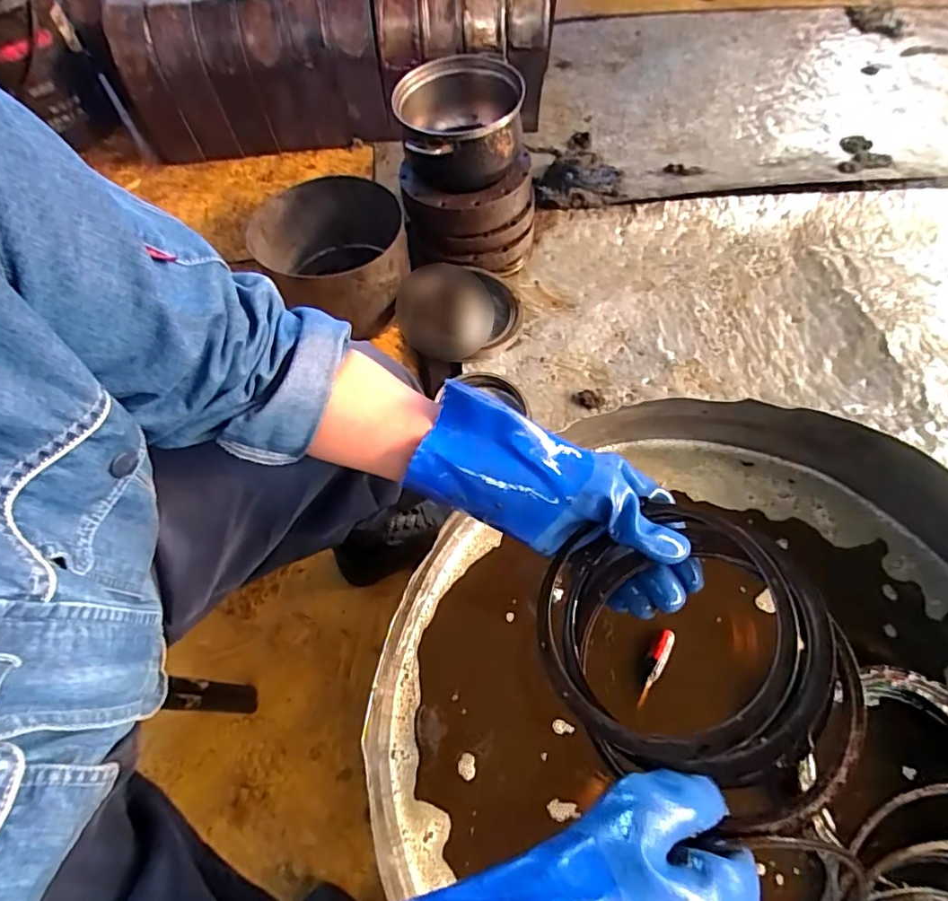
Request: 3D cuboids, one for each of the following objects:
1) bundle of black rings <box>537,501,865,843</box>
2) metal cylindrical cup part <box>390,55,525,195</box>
[{"bbox_3d":[0.137,0.132,0.341,0.163,0.034,0.183,-31,57,9],"label":"bundle of black rings"},{"bbox_3d":[-0.023,-0.559,0.932,0.205,0.123,0.218,0,62,1],"label":"metal cylindrical cup part"}]

